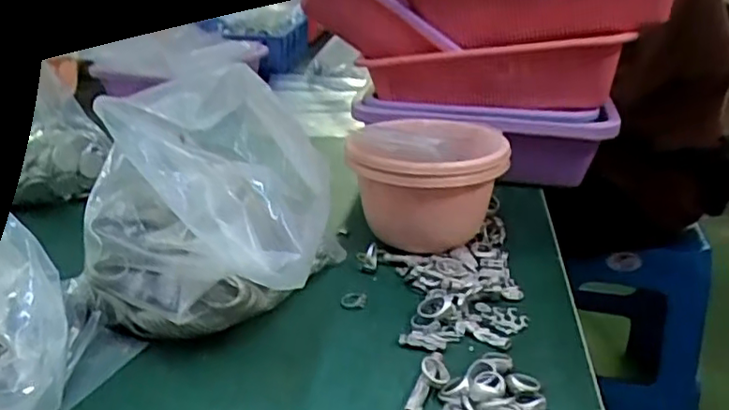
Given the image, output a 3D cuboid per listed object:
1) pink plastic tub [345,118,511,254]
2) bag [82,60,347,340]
[{"bbox_3d":[0.061,-0.016,0.602,0.141,0.112,0.132,5,26,8],"label":"pink plastic tub"},{"bbox_3d":[-0.106,0.008,0.475,0.180,0.178,0.148,9,26,17],"label":"bag"}]

